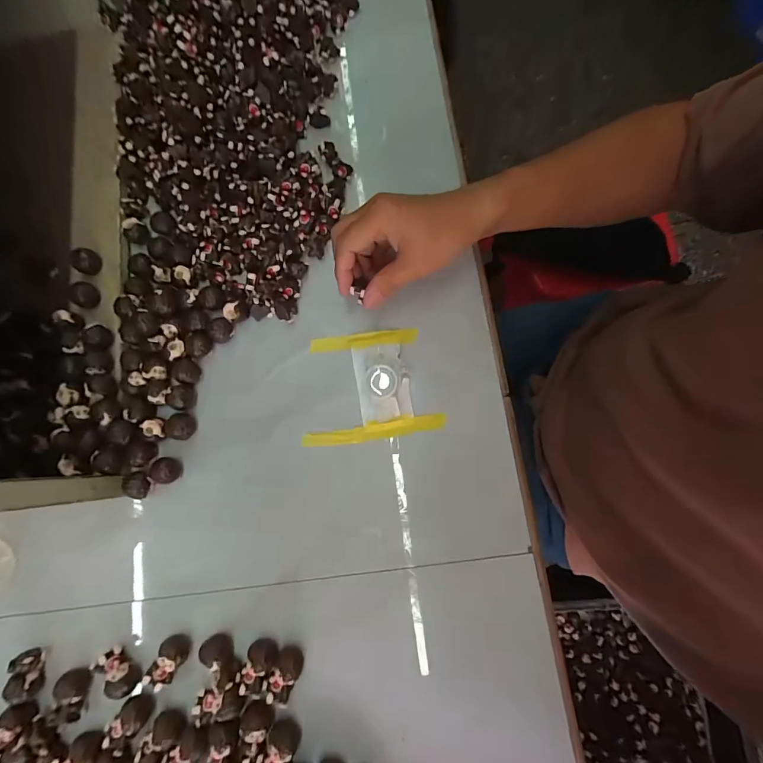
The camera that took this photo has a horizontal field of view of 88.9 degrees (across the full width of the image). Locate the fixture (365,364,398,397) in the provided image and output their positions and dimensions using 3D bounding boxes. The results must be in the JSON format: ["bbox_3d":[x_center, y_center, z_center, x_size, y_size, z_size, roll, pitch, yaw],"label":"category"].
[{"bbox_3d":[0.000,0.000,0.373,0.029,0.017,0.030,0,78,1],"label":"fixture"}]

